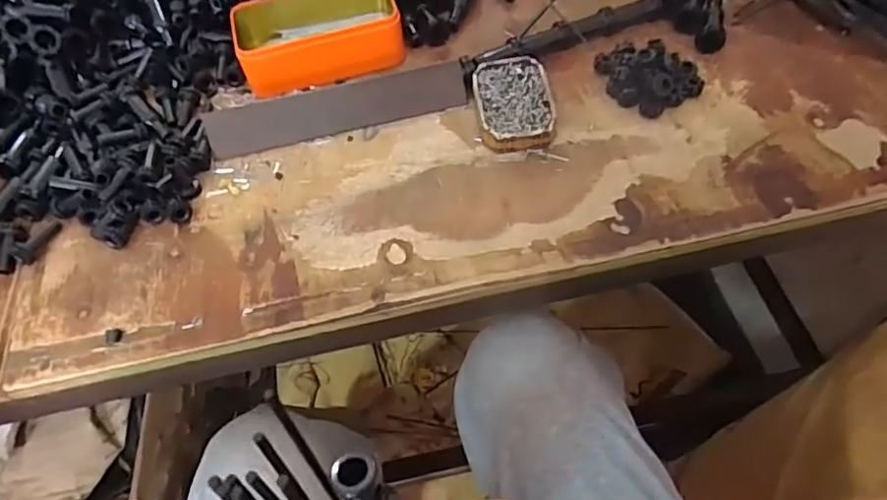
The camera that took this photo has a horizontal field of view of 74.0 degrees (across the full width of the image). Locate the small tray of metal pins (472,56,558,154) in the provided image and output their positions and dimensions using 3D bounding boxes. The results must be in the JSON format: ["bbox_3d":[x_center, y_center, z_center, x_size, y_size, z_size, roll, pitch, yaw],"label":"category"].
[{"bbox_3d":[0.058,-0.123,0.487,0.060,0.017,0.090,-9,58,-2],"label":"small tray of metal pins"}]

